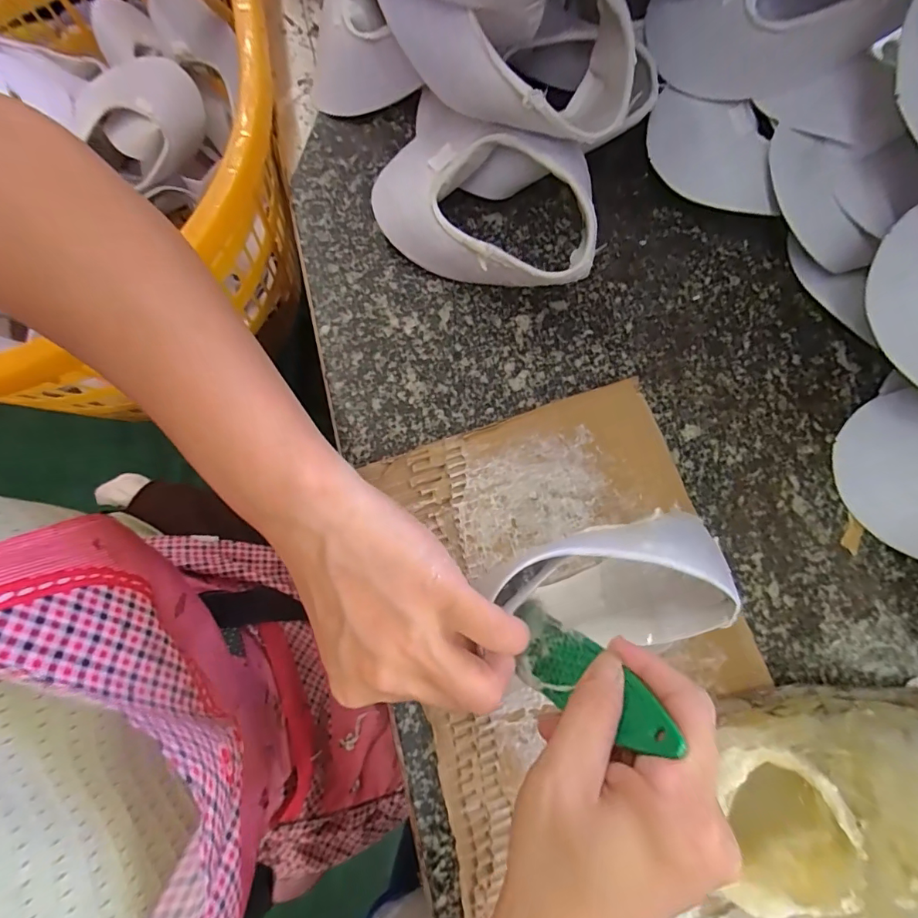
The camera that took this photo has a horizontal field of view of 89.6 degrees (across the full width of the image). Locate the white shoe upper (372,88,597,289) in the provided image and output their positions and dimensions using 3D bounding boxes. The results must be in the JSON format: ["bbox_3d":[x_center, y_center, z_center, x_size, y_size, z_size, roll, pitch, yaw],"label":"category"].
[{"bbox_3d":[0.018,-0.179,0.312,0.153,0.062,0.115,18,79,2],"label":"white shoe upper"}]

